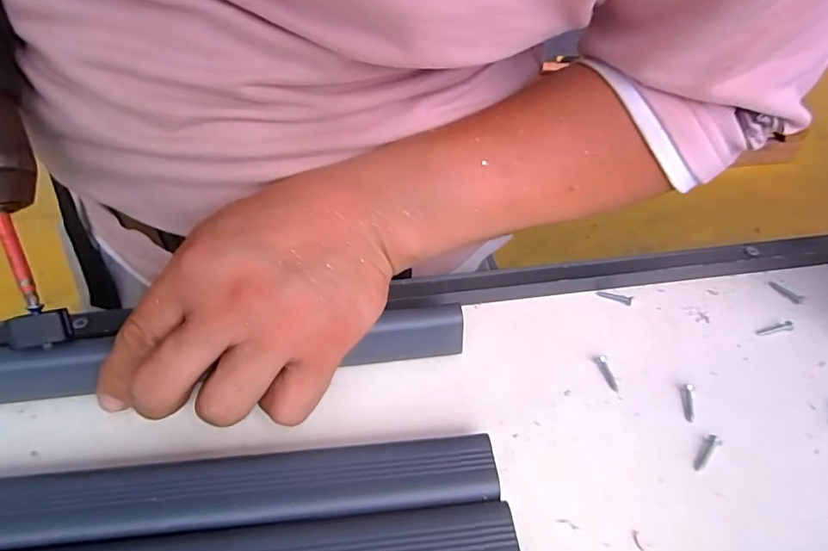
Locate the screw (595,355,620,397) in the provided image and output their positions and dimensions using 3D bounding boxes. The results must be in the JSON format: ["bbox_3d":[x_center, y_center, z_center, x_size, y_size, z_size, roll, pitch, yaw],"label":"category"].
[{"bbox_3d":[0.097,0.049,0.253,0.005,0.004,0.023,-6,43,-7],"label":"screw"}]

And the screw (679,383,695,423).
[{"bbox_3d":[0.131,0.060,0.242,0.006,0.005,0.021,16,45,15],"label":"screw"}]

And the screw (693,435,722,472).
[{"bbox_3d":[0.128,0.077,0.222,0.019,0.004,0.006,-33,52,-31],"label":"screw"}]

